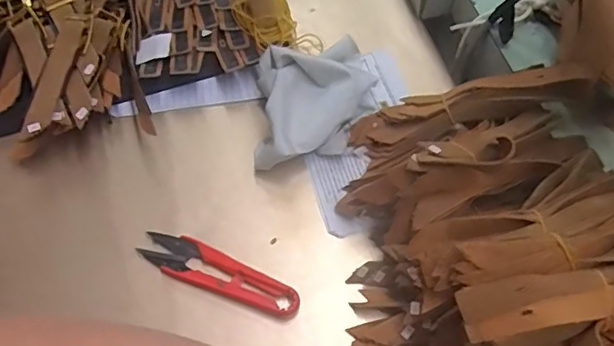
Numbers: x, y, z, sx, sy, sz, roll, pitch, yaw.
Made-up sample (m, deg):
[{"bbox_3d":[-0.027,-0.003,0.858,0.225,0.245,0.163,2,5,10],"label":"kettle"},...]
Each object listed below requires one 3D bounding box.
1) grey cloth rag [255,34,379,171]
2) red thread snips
[{"bbox_3d":[0.003,-0.060,0.446,0.107,0.043,0.090,-18,62,-9],"label":"grey cloth rag"},{"bbox_3d":[-0.060,0.069,0.392,0.116,0.009,0.028,19,63,12],"label":"red thread snips"}]

